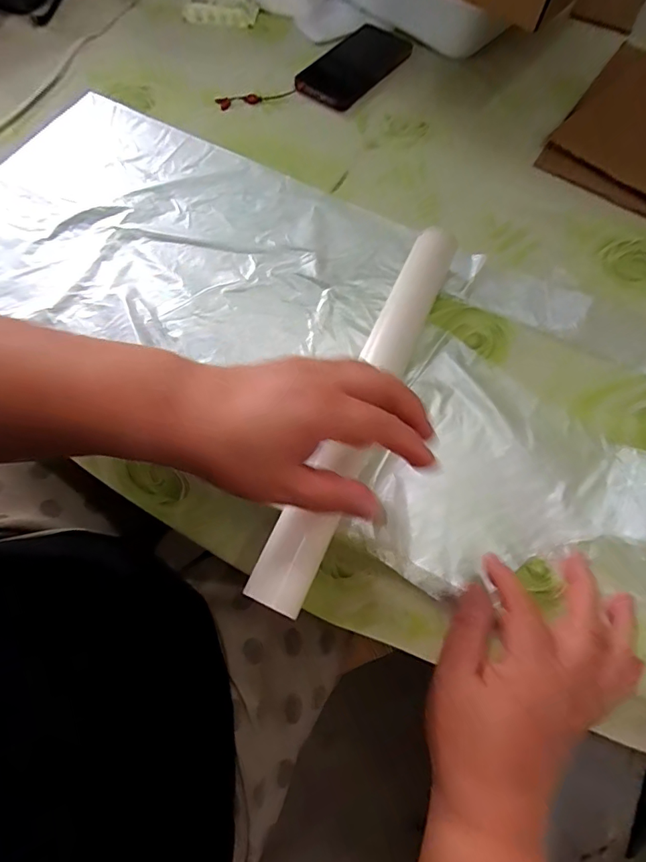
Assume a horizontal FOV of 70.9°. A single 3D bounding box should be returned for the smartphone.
[{"bbox_3d":[0.039,-0.461,0.575,0.082,0.016,0.170,34,70,12],"label":"smartphone"}]

